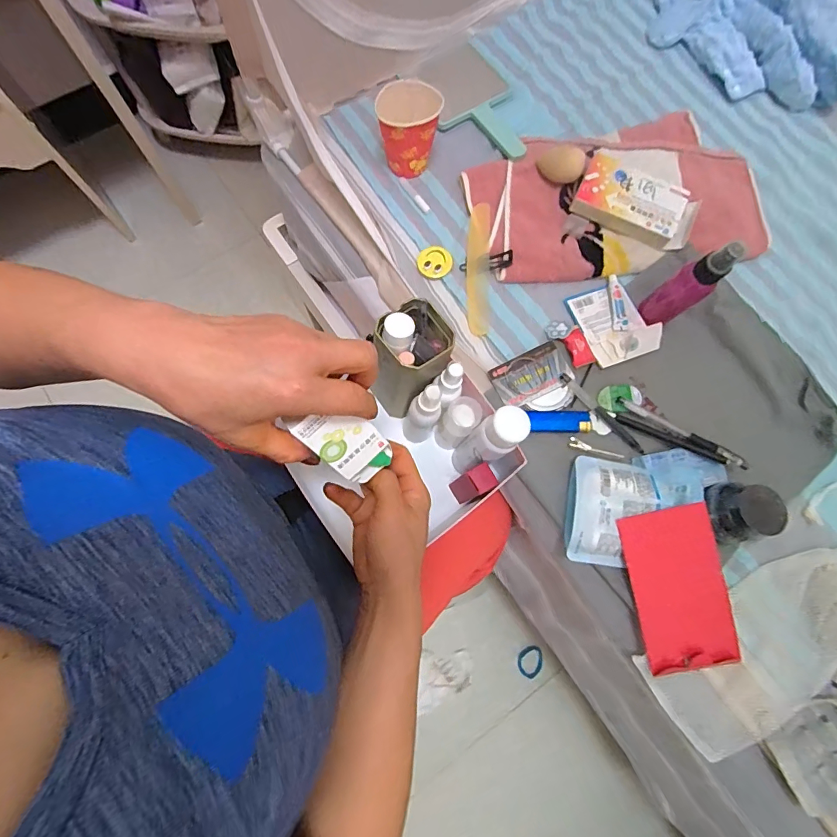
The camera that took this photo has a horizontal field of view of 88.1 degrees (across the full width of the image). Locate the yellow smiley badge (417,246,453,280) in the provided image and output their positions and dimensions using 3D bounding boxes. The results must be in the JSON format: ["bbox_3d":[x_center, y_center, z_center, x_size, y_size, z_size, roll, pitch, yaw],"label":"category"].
[{"bbox_3d":[0.020,-0.192,0.530,0.042,0.004,0.040,0,77,1],"label":"yellow smiley badge"}]

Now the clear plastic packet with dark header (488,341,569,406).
[{"bbox_3d":[0.128,-0.049,0.493,0.083,0.004,0.053,-24,78,-5],"label":"clear plastic packet with dark header"}]

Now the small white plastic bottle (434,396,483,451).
[{"bbox_3d":[0.042,0.007,0.476,0.045,0.094,0.036,-34,79,-7],"label":"small white plastic bottle"}]

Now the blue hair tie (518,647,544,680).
[{"bbox_3d":[0.219,0.476,0.849,0.046,0.006,0.058,38,77,8],"label":"blue hair tie"}]

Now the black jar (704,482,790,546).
[{"bbox_3d":[0.324,0.096,0.437,0.053,0.055,0.061,-1,77,0],"label":"black jar"}]

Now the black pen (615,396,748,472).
[{"bbox_3d":[0.284,0.014,0.469,0.144,0.016,0.013,31,79,8],"label":"black pen"}]

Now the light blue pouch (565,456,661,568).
[{"bbox_3d":[0.196,0.097,0.445,0.081,0.029,0.105,10,77,3],"label":"light blue pouch"}]

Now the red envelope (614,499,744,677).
[{"bbox_3d":[0.256,0.167,0.425,0.084,0.008,0.154,-14,88,8],"label":"red envelope"}]

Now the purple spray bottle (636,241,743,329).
[{"bbox_3d":[0.283,-0.140,0.450,0.035,0.121,0.040,-41,79,-8],"label":"purple spray bottle"}]

